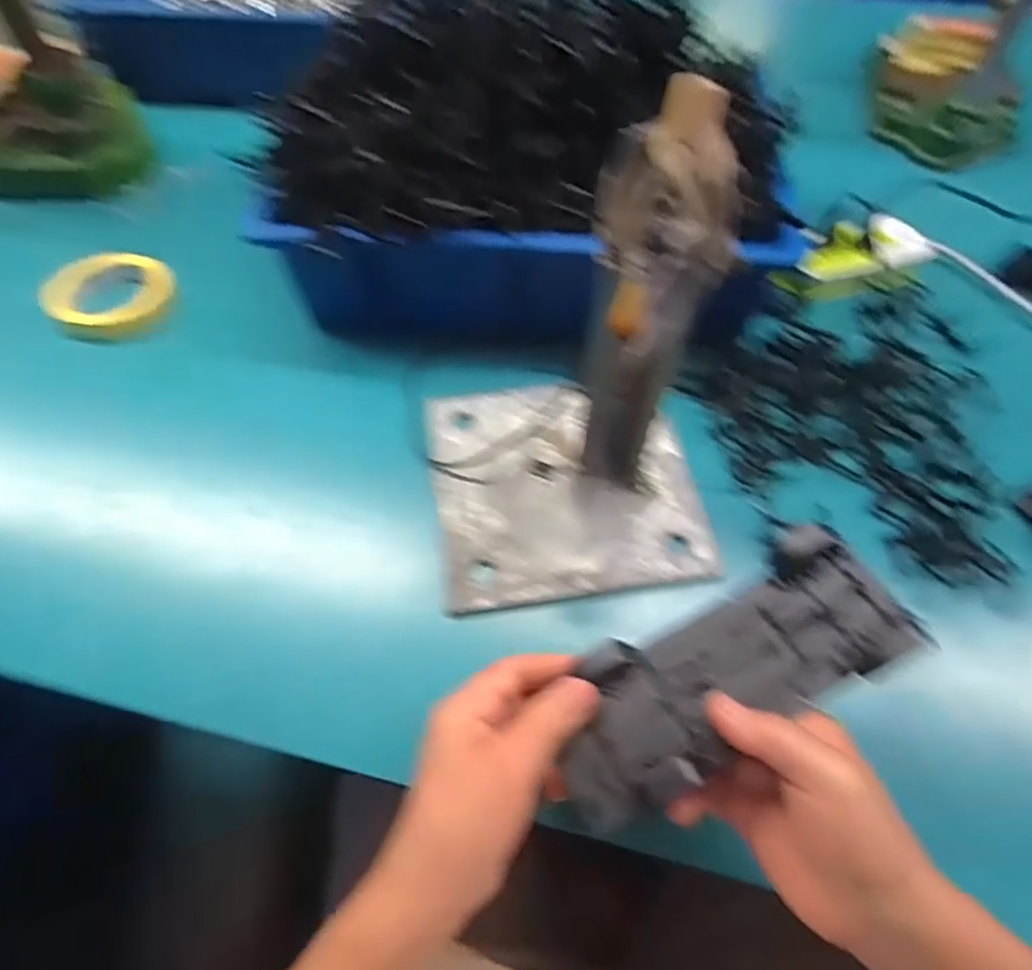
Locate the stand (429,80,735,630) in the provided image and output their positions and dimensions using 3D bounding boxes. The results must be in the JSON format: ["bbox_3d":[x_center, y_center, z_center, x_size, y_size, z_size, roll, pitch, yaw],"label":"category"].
[{"bbox_3d":[0.039,-0.067,0.375,0.197,0.265,0.193,-7,58,-4],"label":"stand"}]

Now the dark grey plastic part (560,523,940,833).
[{"bbox_3d":[0.106,0.097,0.322,0.192,0.032,0.080,-33,64,-4],"label":"dark grey plastic part"}]

